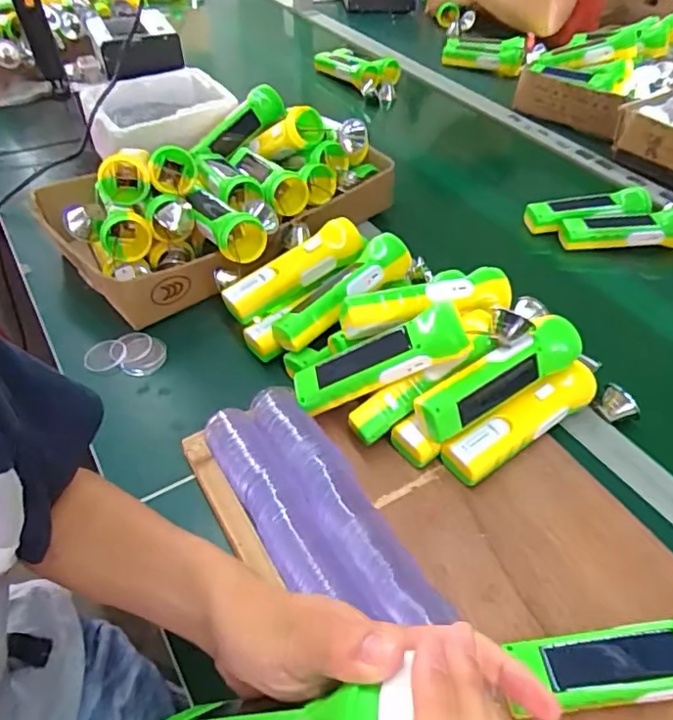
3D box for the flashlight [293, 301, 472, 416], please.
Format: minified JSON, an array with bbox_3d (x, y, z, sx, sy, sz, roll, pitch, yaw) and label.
[{"bbox_3d":[0.038,0.001,0.522,0.158,0.039,0.045,-24,45,14],"label":"flashlight"}]

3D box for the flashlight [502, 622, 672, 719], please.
[{"bbox_3d":[0.203,0.205,0.383,0.160,0.043,0.048,-5,45,-6],"label":"flashlight"}]

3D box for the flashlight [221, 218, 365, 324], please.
[{"bbox_3d":[-0.040,-0.098,0.628,0.174,0.043,0.047,-33,54,-11],"label":"flashlight"}]

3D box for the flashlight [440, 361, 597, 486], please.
[{"bbox_3d":[0.171,0.057,0.530,0.164,0.055,0.038,-27,51,-25],"label":"flashlight"}]

